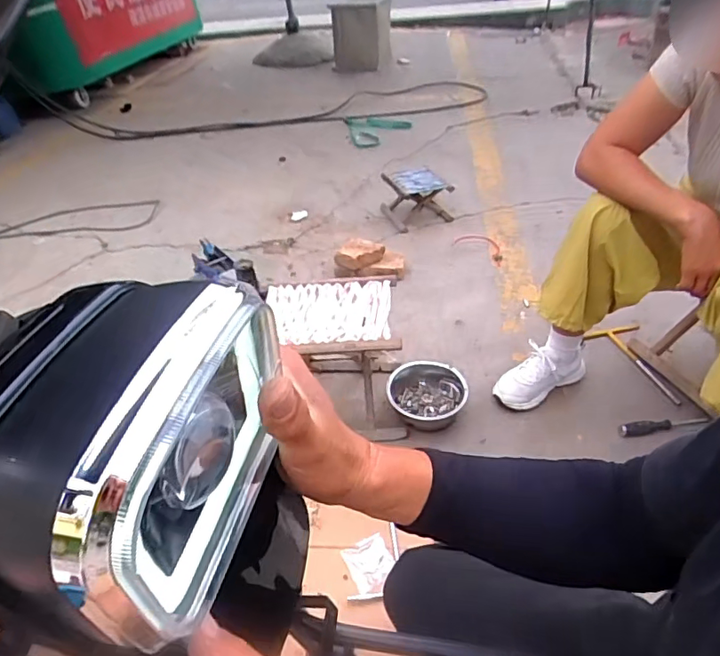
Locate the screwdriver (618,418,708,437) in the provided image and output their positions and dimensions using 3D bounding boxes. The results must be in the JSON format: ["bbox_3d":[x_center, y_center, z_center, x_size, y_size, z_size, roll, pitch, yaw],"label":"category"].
[{"bbox_3d":[0.671,0.215,1.144,0.195,0.023,0.029,-10,38,-2],"label":"screwdriver"}]

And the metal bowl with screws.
[{"bbox_3d":[0.160,0.162,1.206,0.171,0.071,0.170,-5,38,4],"label":"metal bowl with screws"}]

